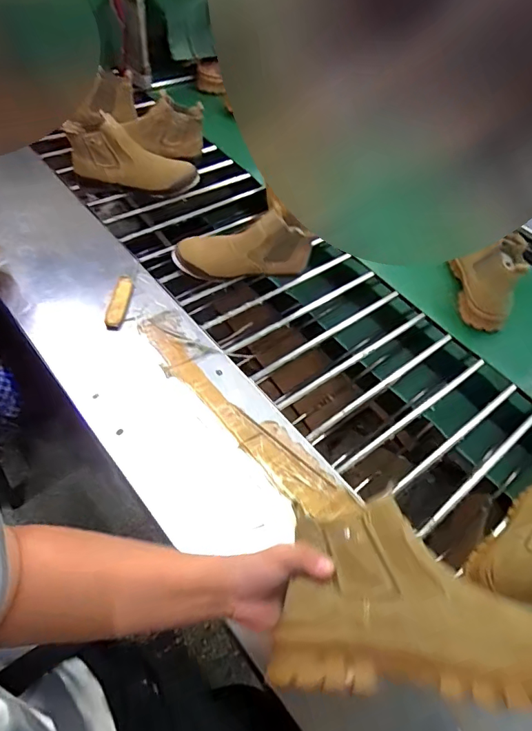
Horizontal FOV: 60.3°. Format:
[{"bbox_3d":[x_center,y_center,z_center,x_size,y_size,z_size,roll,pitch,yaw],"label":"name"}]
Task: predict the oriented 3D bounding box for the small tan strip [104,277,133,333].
[{"bbox_3d":[-0.251,-0.112,0.786,0.028,0.018,0.122,2,54,-4],"label":"small tan strip"}]

